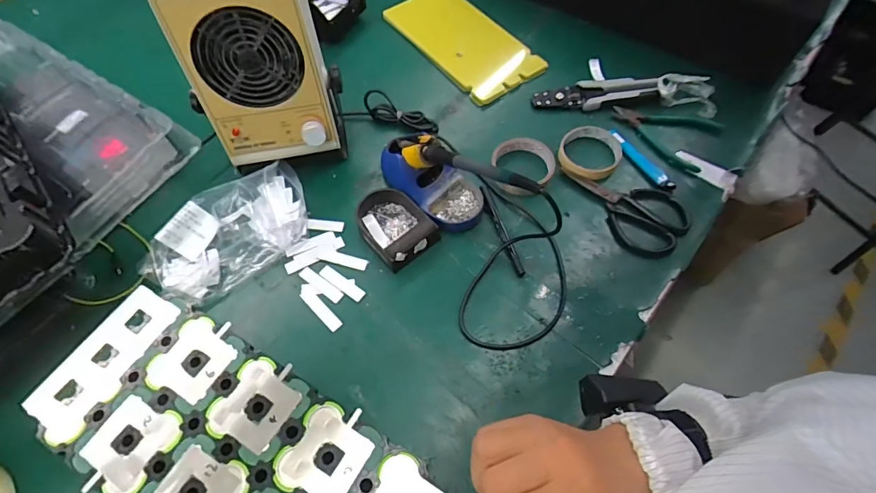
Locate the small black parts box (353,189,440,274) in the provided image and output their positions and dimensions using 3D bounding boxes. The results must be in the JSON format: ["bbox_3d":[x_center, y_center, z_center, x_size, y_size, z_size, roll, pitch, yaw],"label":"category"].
[{"bbox_3d":[-0.058,-0.028,0.581,0.078,0.035,0.107,-39,68,-18],"label":"small black parts box"}]

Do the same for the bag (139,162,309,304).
[{"bbox_3d":[-0.263,-0.021,0.571,0.214,0.049,0.115,-37,67,-17],"label":"bag"}]

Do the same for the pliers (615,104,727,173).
[{"bbox_3d":[0.328,-0.166,0.663,0.145,0.025,0.087,25,65,13],"label":"pliers"}]

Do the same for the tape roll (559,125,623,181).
[{"bbox_3d":[0.217,-0.137,0.639,0.083,0.027,0.089,0,62,1],"label":"tape roll"}]

